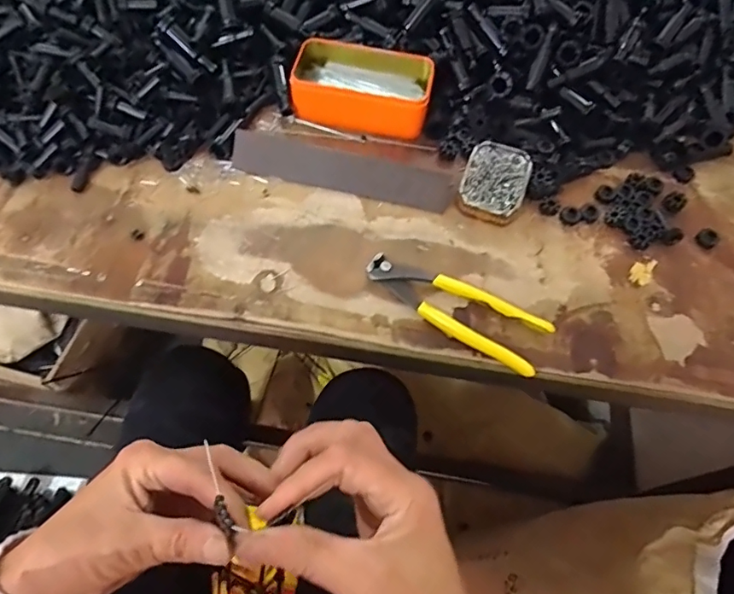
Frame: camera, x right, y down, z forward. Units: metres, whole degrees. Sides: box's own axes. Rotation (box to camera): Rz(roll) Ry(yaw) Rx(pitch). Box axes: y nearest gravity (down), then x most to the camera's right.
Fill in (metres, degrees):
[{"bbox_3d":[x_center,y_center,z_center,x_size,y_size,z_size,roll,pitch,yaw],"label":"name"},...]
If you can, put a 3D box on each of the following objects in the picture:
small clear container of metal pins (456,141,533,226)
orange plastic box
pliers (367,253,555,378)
[{"bbox_3d":[0.127,-0.114,0.505,0.061,0.019,0.088,19,64,8],"label":"small clear container of metal pins"},{"bbox_3d":[-0.004,-0.228,0.546,0.143,0.040,0.087,9,63,3],"label":"orange plastic box"},{"bbox_3d":[0.078,0.007,0.447,0.165,0.012,0.052,30,66,12],"label":"pliers"}]

